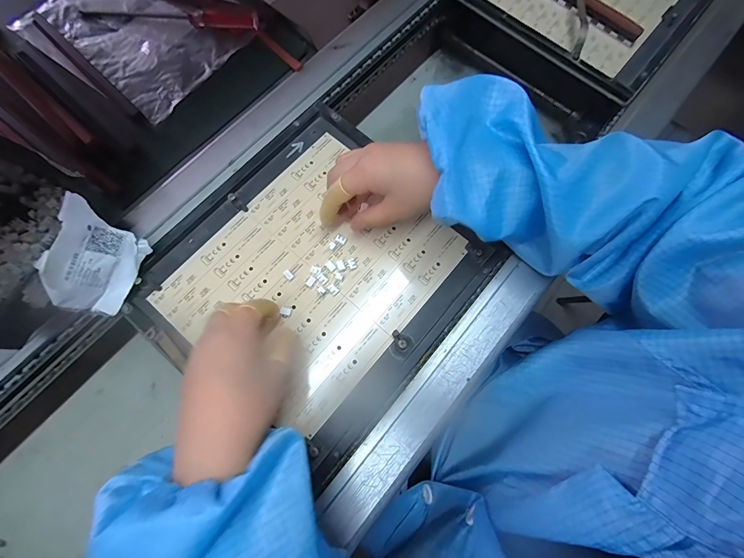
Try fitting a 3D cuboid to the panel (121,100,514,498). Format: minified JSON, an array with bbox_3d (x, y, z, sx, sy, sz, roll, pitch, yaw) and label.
[{"bbox_3d":[-0.053,-0.004,0.350,0.268,0.019,0.286,40,76,10],"label":"panel"}]

